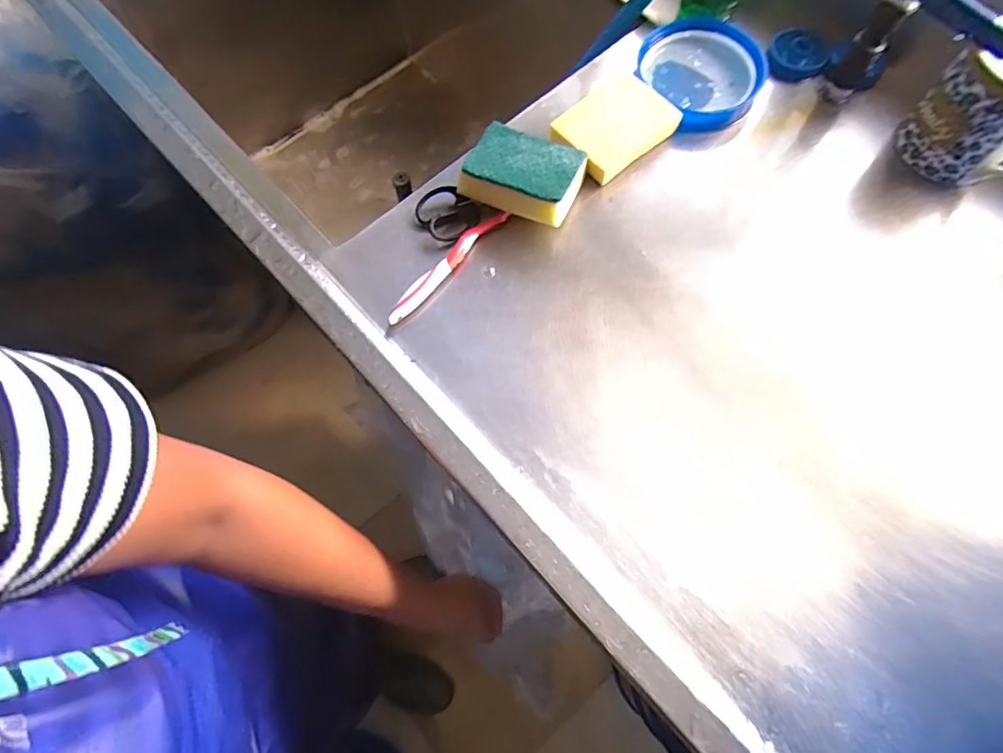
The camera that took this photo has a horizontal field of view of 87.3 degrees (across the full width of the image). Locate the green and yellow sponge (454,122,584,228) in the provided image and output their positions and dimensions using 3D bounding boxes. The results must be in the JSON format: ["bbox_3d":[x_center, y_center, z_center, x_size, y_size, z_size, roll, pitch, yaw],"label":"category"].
[{"bbox_3d":[0.022,-0.185,0.481,0.101,0.032,0.073,23,72,8],"label":"green and yellow sponge"}]

